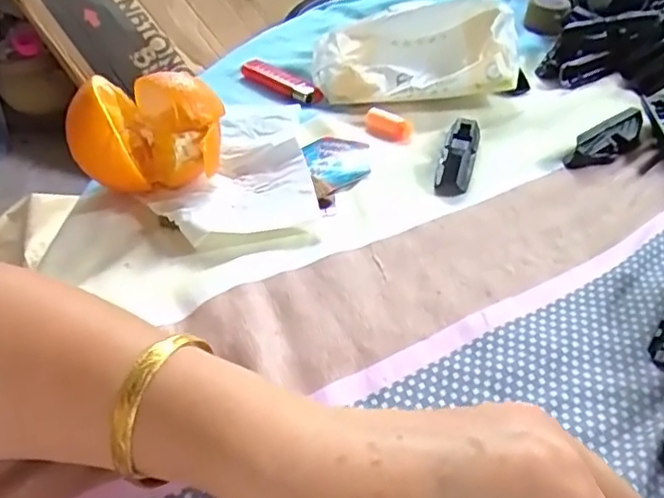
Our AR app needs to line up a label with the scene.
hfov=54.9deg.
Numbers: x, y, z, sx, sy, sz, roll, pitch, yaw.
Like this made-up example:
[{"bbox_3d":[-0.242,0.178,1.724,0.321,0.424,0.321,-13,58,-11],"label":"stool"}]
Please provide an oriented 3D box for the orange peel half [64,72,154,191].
[{"bbox_3d":[-0.133,-0.065,0.383,0.044,0.069,0.053,-17,42,-17],"label":"orange peel half"}]

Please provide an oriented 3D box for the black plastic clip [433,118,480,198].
[{"bbox_3d":[0.080,-0.061,0.407,0.022,0.018,0.063,12,57,16],"label":"black plastic clip"}]

